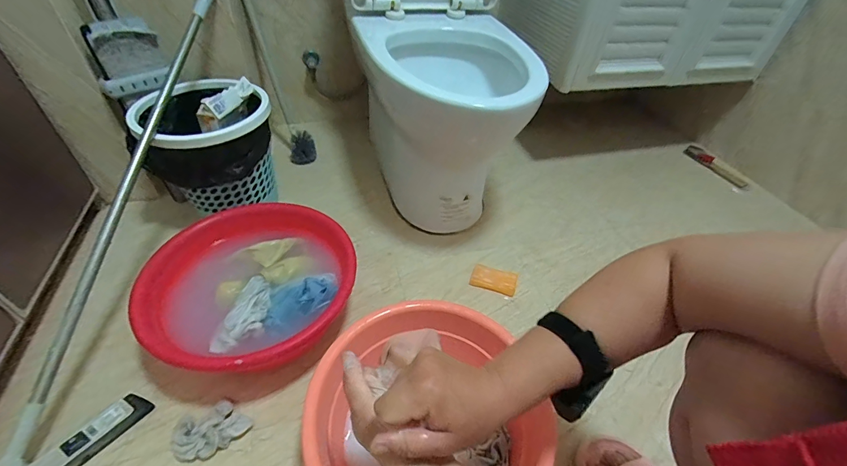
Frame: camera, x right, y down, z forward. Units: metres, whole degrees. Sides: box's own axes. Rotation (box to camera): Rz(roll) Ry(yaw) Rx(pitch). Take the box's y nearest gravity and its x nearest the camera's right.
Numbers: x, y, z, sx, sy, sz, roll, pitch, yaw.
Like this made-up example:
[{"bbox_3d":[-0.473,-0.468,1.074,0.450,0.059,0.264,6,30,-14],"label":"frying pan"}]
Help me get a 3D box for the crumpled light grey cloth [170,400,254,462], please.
[{"bbox_3d":[-0.335,0.307,0.585,0.110,0.026,0.072,-15,48,-17],"label":"crumpled light grey cloth"}]

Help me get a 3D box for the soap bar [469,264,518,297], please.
[{"bbox_3d":[0.159,0.105,0.838,0.100,0.015,0.058,16,46,12],"label":"soap bar"}]

